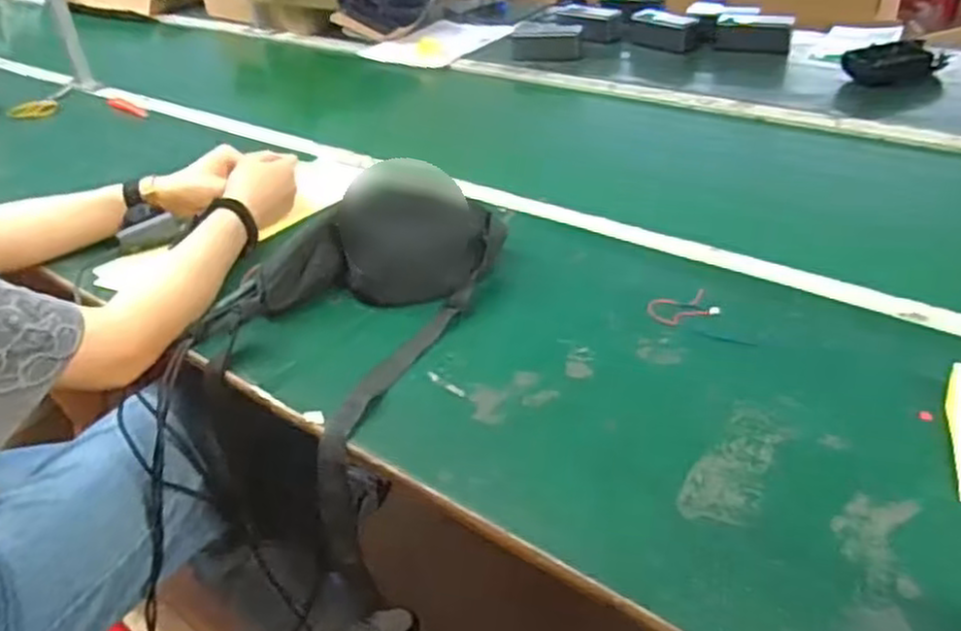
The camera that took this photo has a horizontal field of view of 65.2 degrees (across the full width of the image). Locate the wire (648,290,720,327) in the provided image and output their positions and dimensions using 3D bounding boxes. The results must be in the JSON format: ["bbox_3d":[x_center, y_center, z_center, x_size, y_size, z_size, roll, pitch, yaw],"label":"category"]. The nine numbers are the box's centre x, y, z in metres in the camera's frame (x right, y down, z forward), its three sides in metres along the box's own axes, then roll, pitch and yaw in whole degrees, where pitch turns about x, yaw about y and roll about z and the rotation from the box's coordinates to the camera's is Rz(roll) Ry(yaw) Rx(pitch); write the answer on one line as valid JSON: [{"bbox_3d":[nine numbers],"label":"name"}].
[{"bbox_3d":[0.193,-0.009,0.719,0.064,0.014,0.034,-14,35,-10],"label":"wire"}]

